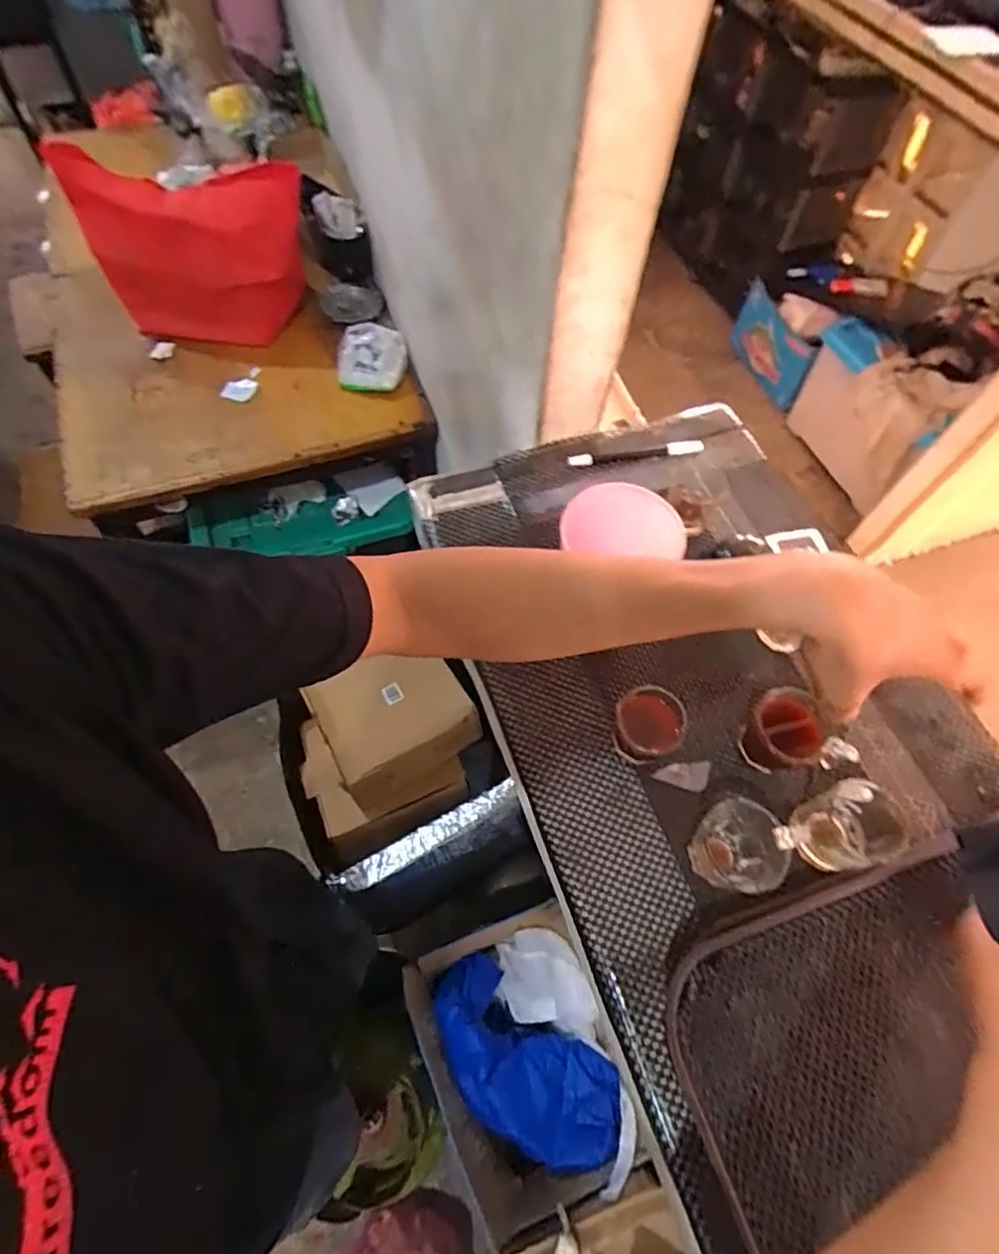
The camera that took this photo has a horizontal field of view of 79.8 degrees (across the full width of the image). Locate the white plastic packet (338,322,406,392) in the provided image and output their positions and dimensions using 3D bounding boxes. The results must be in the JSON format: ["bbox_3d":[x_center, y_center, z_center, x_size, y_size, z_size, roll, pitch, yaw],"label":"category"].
[{"bbox_3d":[-0.221,-0.472,1.044,0.102,0.075,0.106,10,62,4],"label":"white plastic packet"}]

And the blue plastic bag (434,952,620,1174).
[{"bbox_3d":[0.031,0.780,1.074,0.374,0.105,0.197,34,66,15],"label":"blue plastic bag"}]

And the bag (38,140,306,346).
[{"bbox_3d":[-0.516,-0.647,1.046,0.373,0.288,0.115,2,62,-1],"label":"bag"}]

